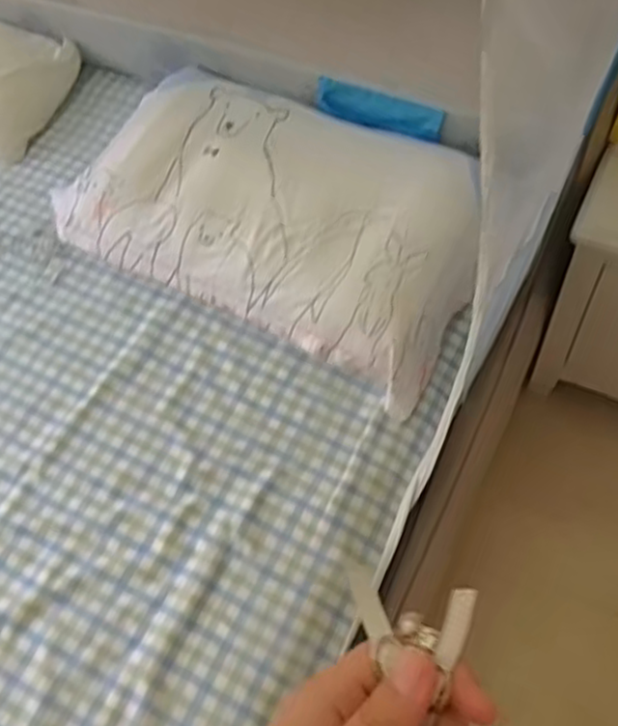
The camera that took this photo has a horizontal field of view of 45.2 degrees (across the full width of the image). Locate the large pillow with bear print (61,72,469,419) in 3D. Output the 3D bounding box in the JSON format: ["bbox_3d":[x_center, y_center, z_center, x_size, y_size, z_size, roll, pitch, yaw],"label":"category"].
[{"bbox_3d":[-0.049,-0.217,1.114,0.616,0.149,0.343,25,62,18],"label":"large pillow with bear print"}]

